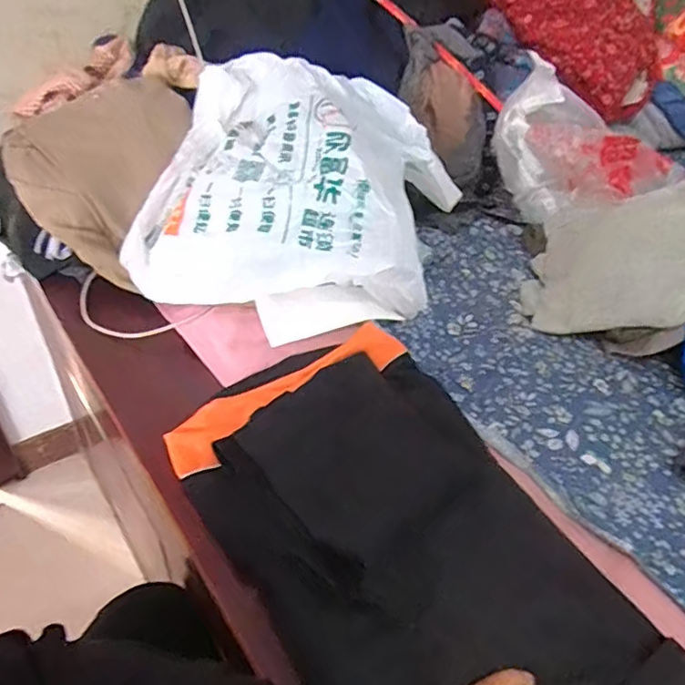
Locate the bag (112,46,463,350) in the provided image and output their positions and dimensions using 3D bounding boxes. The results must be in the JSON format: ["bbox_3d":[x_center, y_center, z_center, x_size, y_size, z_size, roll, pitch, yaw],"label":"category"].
[{"bbox_3d":[-0.042,-0.166,0.651,0.332,0.190,0.318,10,40,5],"label":"bag"}]

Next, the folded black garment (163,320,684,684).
[{"bbox_3d":[0.069,0.176,0.388,0.229,0.049,0.502,-23,48,-30],"label":"folded black garment"}]

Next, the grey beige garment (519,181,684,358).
[{"bbox_3d":[0.335,-0.107,0.683,0.178,0.121,0.245,19,42,15],"label":"grey beige garment"}]

